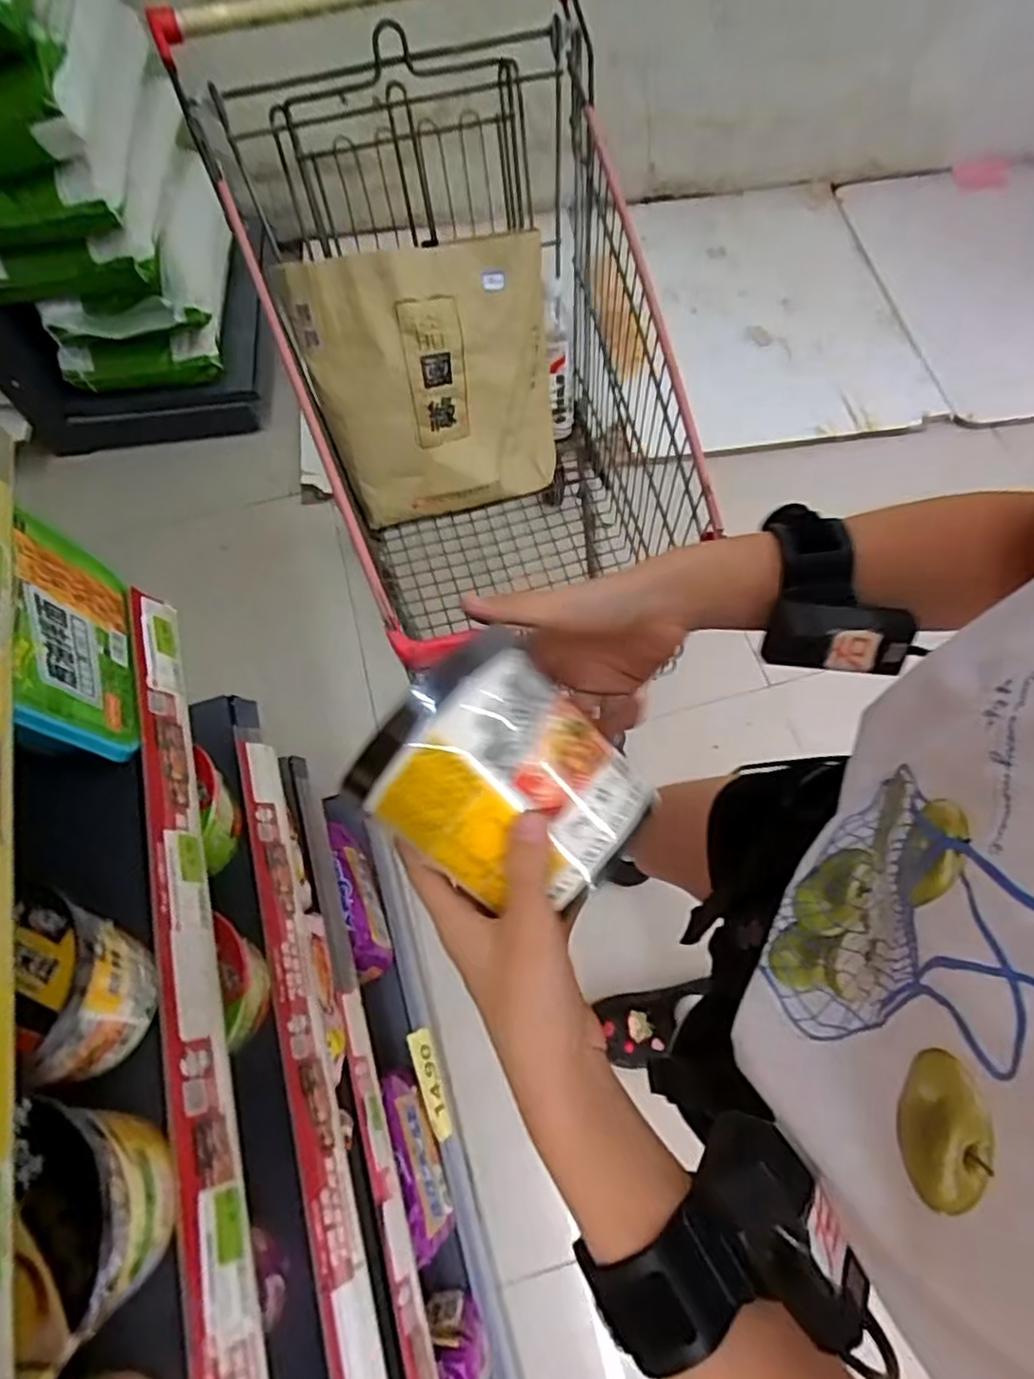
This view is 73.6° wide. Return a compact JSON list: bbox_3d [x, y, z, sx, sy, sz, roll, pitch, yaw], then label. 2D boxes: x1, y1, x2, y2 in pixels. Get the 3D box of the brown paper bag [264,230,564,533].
[{"bbox_3d":[-0.112,-0.429,0.980,0.347,0.341,0.080,-15,31,-10],"label":"brown paper bag"}]

